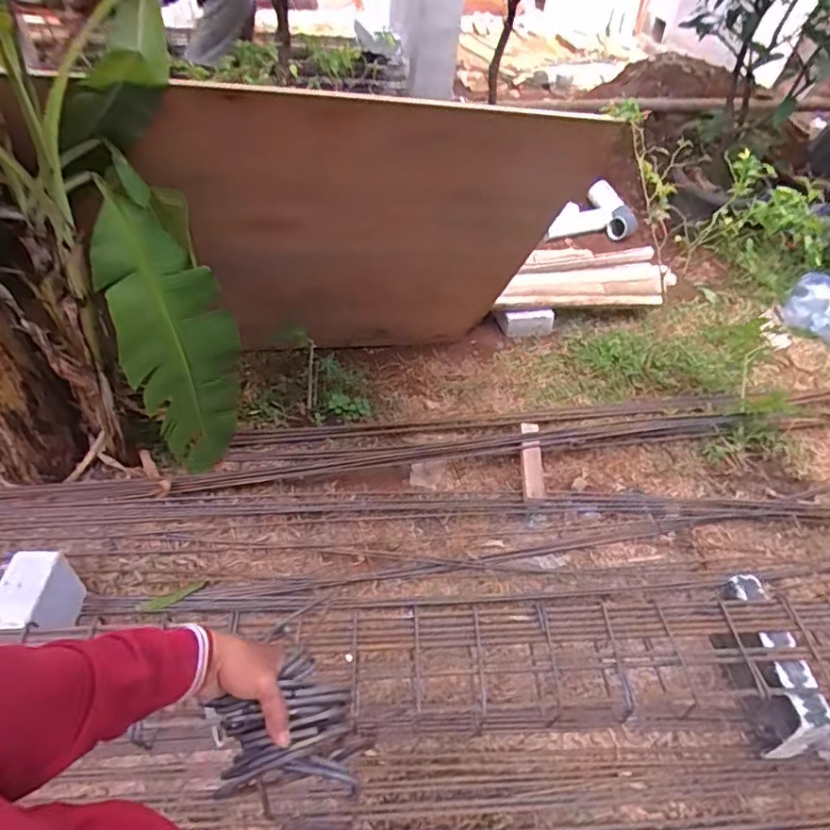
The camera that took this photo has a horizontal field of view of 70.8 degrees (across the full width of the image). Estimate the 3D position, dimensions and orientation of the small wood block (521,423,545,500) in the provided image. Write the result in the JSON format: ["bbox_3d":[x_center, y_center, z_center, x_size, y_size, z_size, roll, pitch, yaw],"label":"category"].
[{"bbox_3d":[0.376,0.135,1.877,0.069,0.056,0.293,6,48,-2],"label":"small wood block"}]

